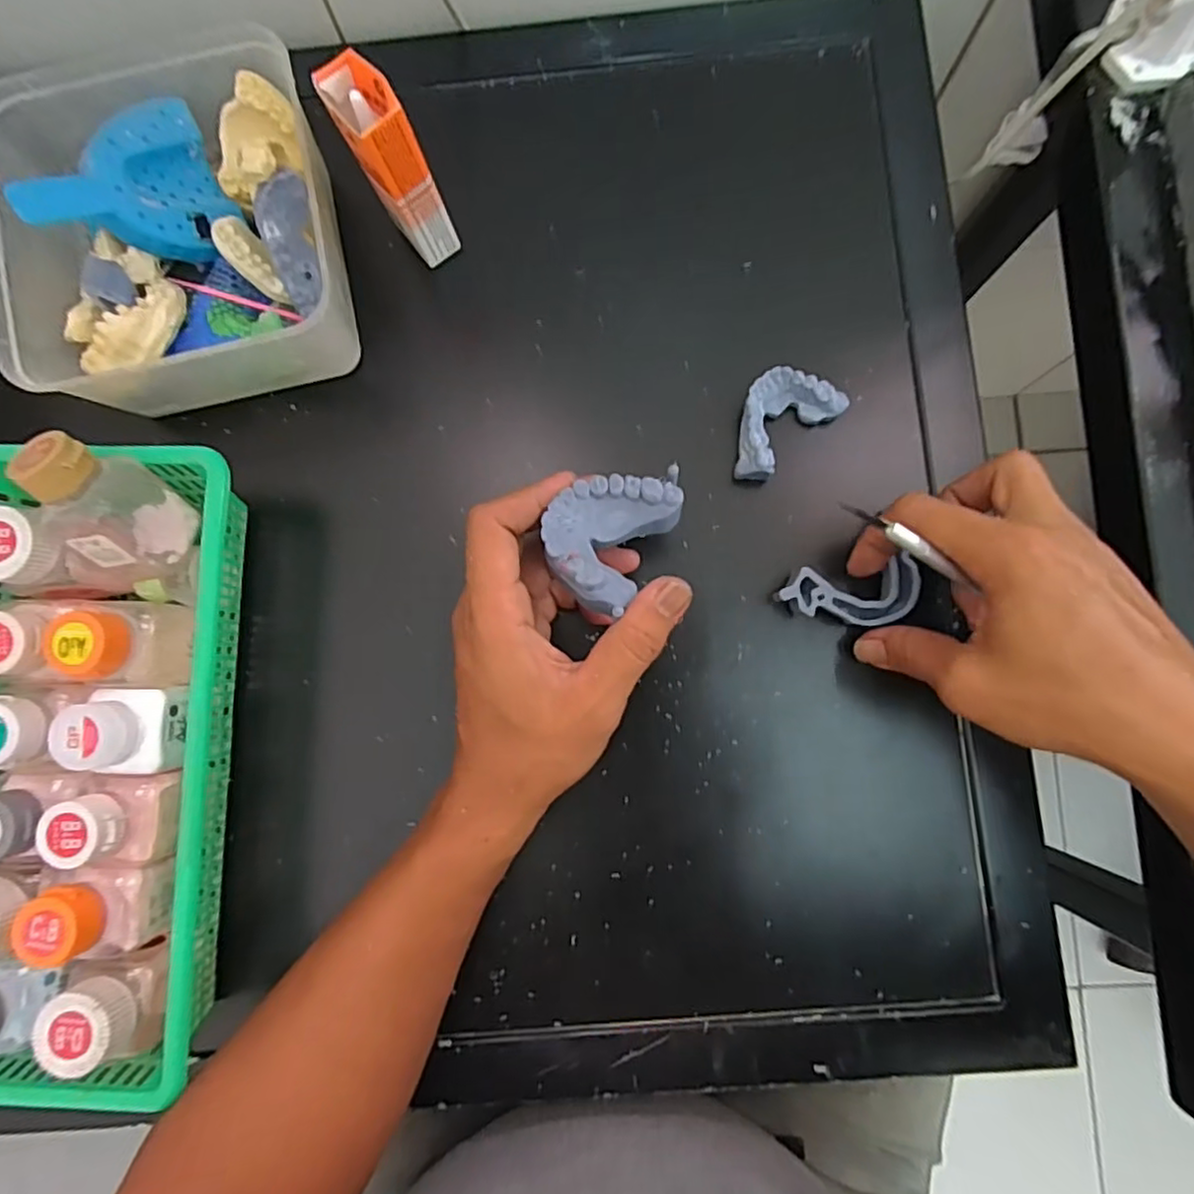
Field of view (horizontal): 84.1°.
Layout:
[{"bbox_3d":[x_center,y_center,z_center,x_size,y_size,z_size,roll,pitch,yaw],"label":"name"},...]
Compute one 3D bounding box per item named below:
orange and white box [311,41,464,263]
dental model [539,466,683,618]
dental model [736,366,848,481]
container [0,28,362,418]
[{"bbox_3d":[-0.101,-0.216,0.335,0.028,0.092,0.044,-31,84,-1],"label":"orange and white box"},{"bbox_3d":[0.007,-0.032,0.309,0.048,0.025,0.076,28,73,12],"label":"dental model"},{"bbox_3d":[0.096,-0.096,0.358,0.068,0.022,0.041,-41,85,-2],"label":"dental model"},{"bbox_3d":[-0.215,-0.188,0.345,0.161,0.074,0.168,0,85,2],"label":"container"}]

